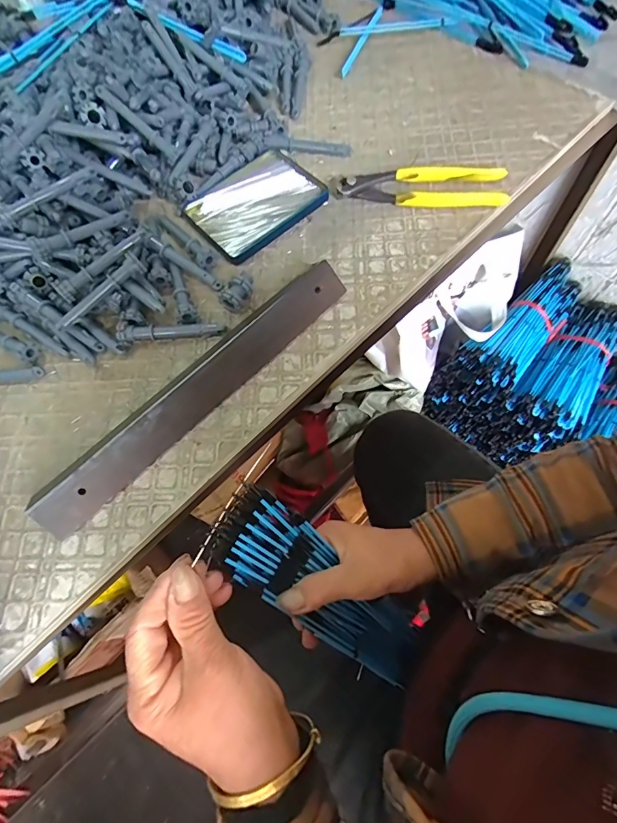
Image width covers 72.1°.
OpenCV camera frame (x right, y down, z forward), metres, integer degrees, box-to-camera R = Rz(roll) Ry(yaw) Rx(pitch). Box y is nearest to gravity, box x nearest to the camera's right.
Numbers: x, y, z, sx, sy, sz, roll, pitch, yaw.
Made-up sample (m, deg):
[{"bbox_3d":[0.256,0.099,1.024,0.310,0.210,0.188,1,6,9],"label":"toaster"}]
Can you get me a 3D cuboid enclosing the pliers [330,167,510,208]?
[{"bbox_3d":[0.111,-0.232,0.432,0.171,0.019,0.045,7,69,6],"label":"pliers"}]

